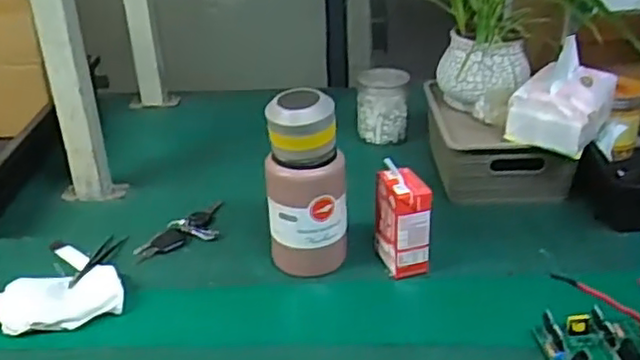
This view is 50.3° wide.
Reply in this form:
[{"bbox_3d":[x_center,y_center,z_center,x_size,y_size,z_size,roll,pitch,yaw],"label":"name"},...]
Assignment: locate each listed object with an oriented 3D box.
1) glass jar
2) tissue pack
[{"bbox_3d":[0.100,-0.120,1.081,0.079,0.103,0.080,0,28,1],"label":"glass jar"},{"bbox_3d":[0.311,-0.106,0.857,0.103,0.111,0.130,21,36,36],"label":"tissue pack"}]

